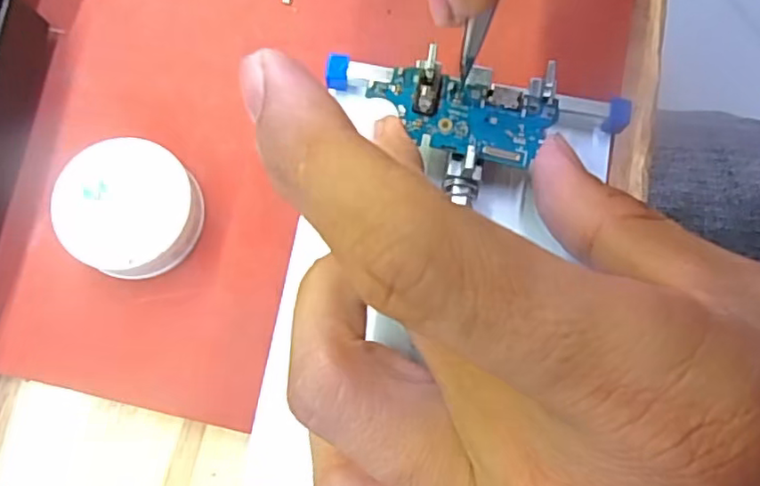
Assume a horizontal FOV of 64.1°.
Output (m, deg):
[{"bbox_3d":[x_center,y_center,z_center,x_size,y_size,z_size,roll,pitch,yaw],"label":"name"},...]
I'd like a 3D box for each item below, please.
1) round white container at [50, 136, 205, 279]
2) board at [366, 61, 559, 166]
[{"bbox_3d":[-0.065,-0.009,0.159,0.034,0.014,0.034,0,77,-2],"label":"round white container"},{"bbox_3d":[0.021,-0.033,0.155,0.046,0.004,0.021,15,77,-2],"label":"board"}]

